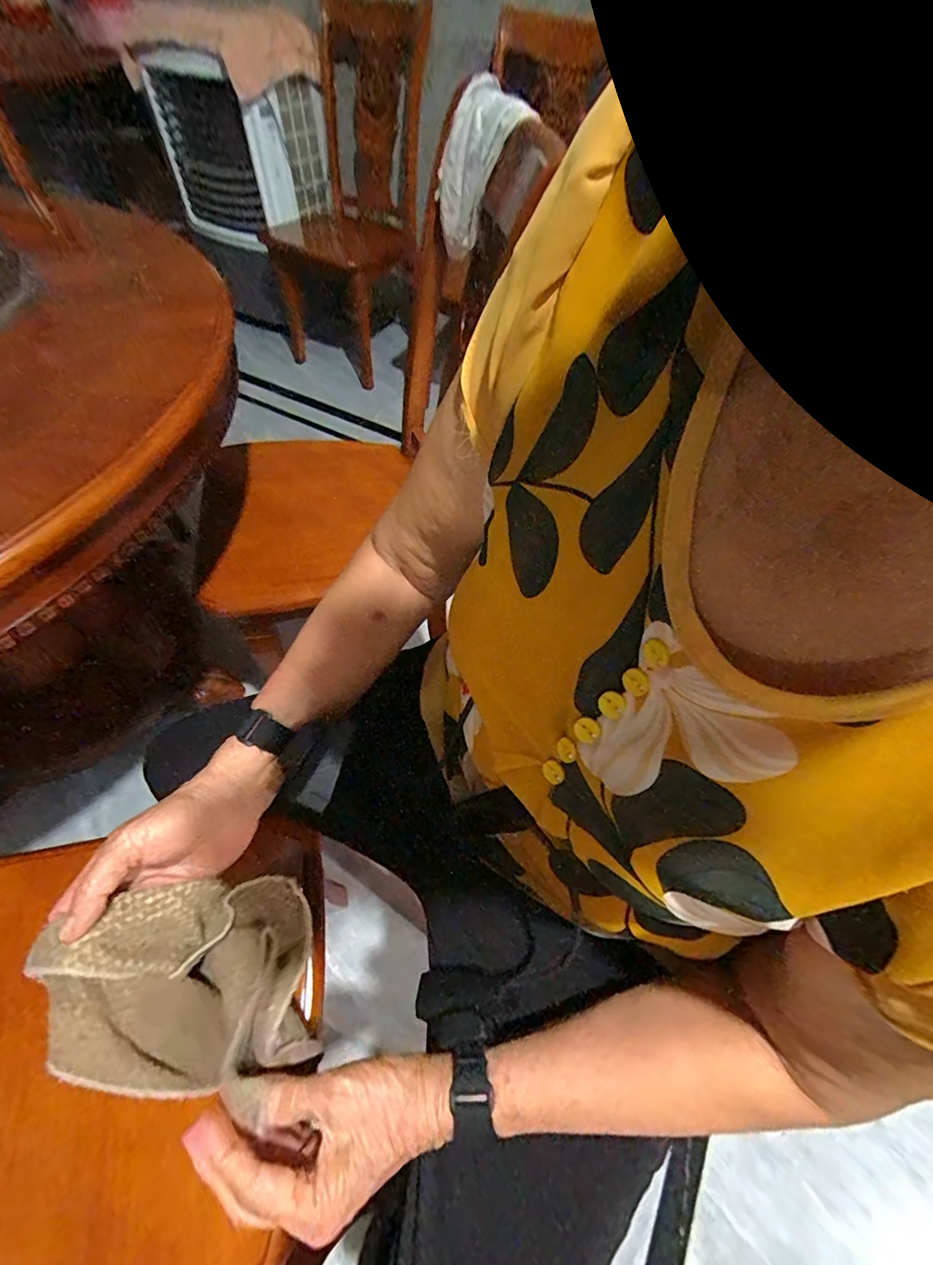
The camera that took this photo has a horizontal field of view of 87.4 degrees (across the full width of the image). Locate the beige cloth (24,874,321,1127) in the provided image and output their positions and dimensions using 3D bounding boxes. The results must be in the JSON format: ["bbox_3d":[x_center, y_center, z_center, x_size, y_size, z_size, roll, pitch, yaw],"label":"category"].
[{"bbox_3d":[-0.183,0.234,0.322,0.139,0.103,0.118,-5,55,-3],"label":"beige cloth"}]

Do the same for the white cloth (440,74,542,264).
[{"bbox_3d":[0.019,-0.613,0.651,0.103,0.157,0.096,-6,55,-7],"label":"white cloth"}]

